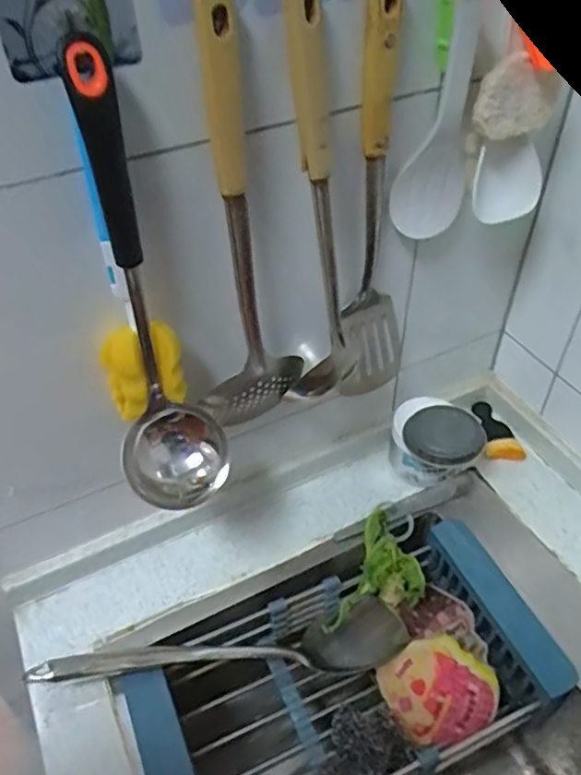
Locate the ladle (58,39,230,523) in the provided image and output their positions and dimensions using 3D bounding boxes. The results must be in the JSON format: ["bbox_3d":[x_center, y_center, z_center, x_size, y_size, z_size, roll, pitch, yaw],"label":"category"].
[{"bbox_3d":[-0.102,-0.047,0.430,0.080,0.316,0.094,-14,46,-13],"label":"ladle"}]

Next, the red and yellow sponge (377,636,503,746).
[{"bbox_3d":[0.143,0.290,0.599,0.098,0.025,0.093,-41,68,5],"label":"red and yellow sponge"}]

